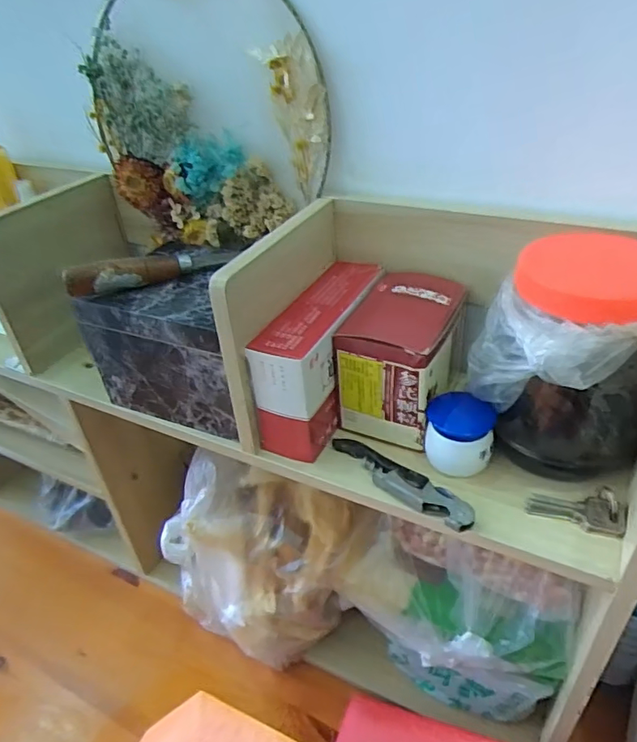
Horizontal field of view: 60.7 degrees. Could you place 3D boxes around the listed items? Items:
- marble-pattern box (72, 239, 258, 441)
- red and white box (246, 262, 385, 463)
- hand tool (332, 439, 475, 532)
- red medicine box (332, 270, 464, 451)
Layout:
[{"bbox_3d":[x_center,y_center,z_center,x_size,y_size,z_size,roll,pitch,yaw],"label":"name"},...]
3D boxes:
[{"bbox_3d":[-0.106,-0.039,0.468,0.133,0.112,0.133,10,38,19],"label":"marble-pattern box"},{"bbox_3d":[0.005,-0.011,0.439,0.048,0.095,0.143,14,40,23],"label":"red and white box"},{"bbox_3d":[0.056,0.075,0.380,0.115,0.010,0.023,26,46,35],"label":"hand tool"},{"bbox_3d":[0.068,-0.010,0.423,0.074,0.092,0.097,16,41,26],"label":"red medicine box"}]

